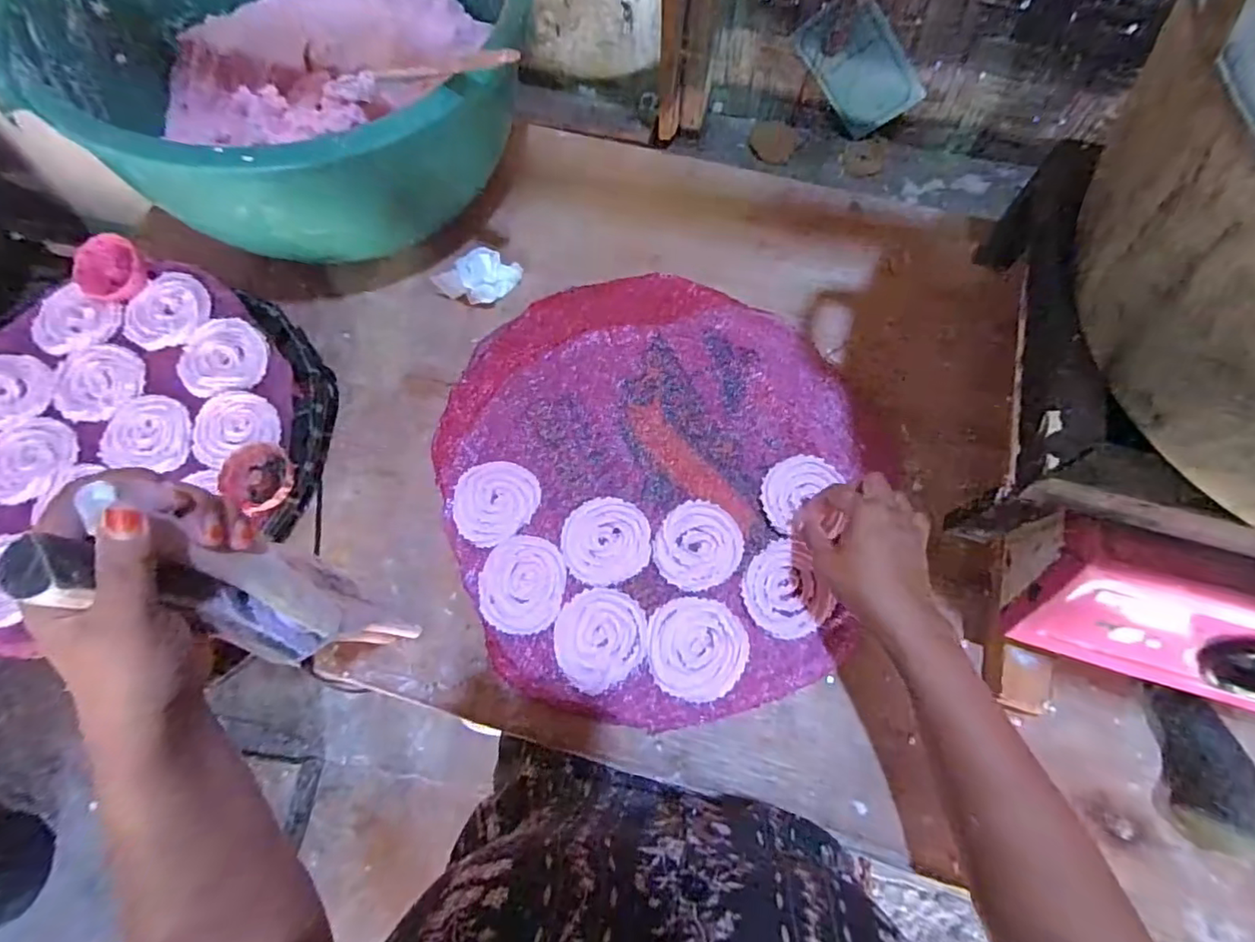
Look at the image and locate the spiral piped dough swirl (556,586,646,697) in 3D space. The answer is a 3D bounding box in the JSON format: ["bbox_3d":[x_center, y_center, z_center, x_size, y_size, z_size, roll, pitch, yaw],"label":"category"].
[{"bbox_3d":[-0.023,0.140,0.481,0.074,0.004,0.081,-1,69,2],"label":"spiral piped dough swirl"}]

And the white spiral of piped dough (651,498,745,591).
[{"bbox_3d":[0.062,0.064,0.505,0.073,0.004,0.078,-1,69,2],"label":"white spiral of piped dough"}]

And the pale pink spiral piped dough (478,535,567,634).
[{"bbox_3d":[-0.091,0.097,0.497,0.073,0.004,0.080,-1,69,2],"label":"pale pink spiral piped dough"}]

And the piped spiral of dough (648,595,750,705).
[{"bbox_3d":[0.058,0.147,0.478,0.079,0.006,0.080,-1,69,2],"label":"piped spiral of dough"}]

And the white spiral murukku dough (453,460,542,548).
[{"bbox_3d":[-0.120,0.029,0.523,0.075,0.005,0.078,-1,69,2],"label":"white spiral murukku dough"}]

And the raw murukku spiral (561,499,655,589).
[{"bbox_3d":[-0.018,0.061,0.511,0.076,0.005,0.077,-10,69,-2],"label":"raw murukku spiral"}]

